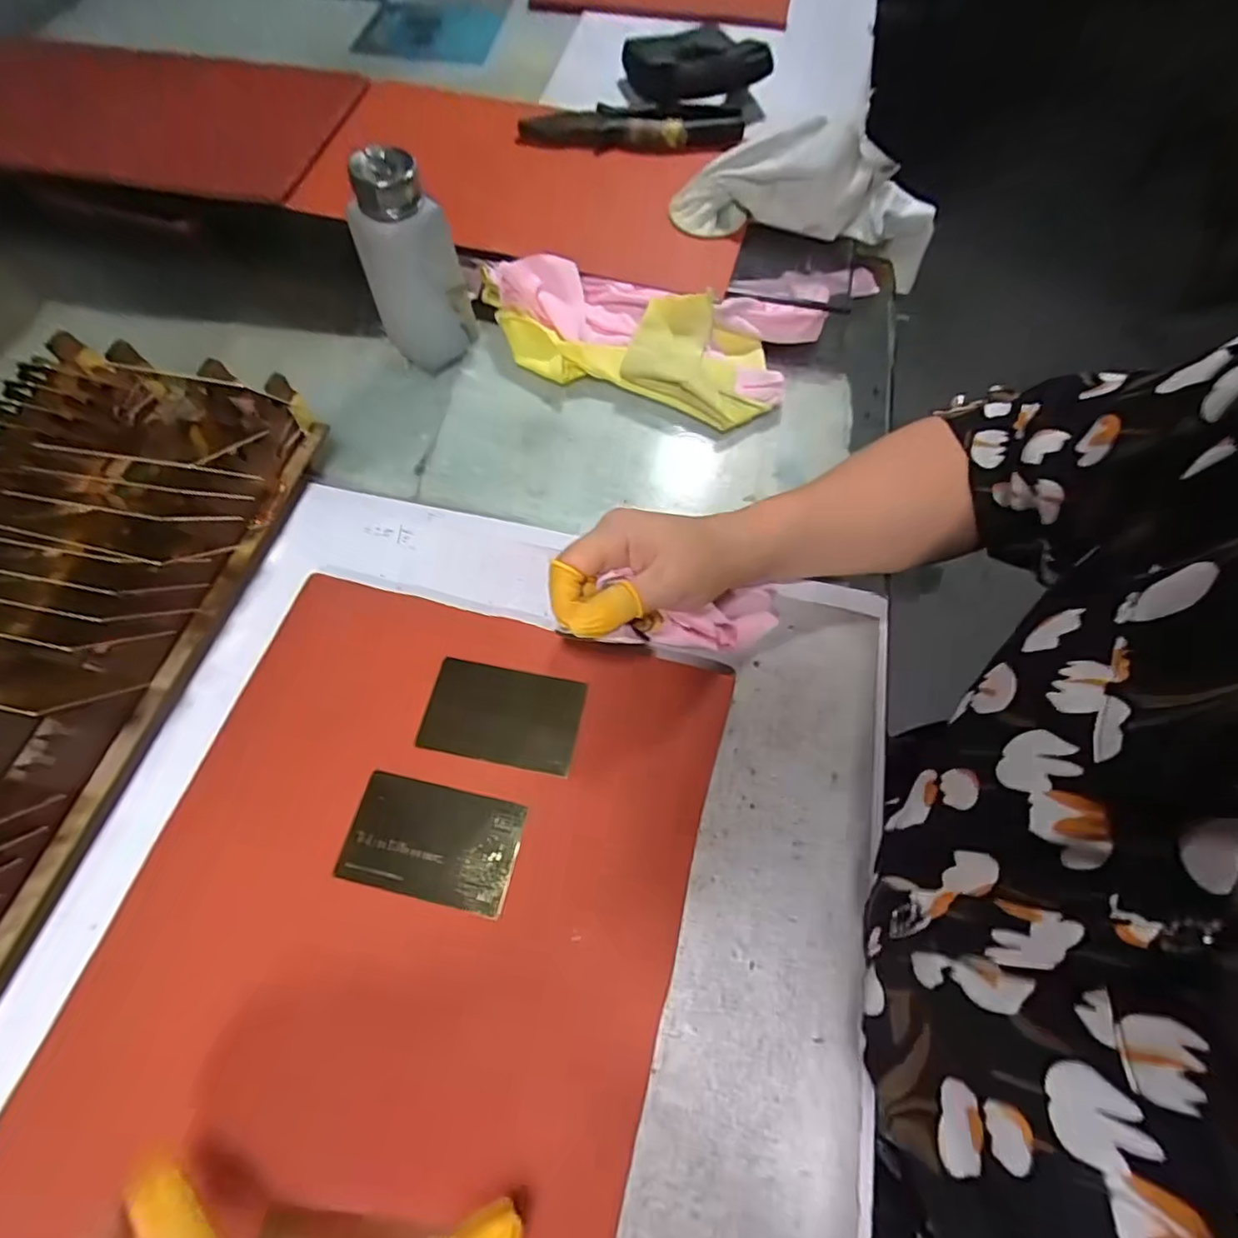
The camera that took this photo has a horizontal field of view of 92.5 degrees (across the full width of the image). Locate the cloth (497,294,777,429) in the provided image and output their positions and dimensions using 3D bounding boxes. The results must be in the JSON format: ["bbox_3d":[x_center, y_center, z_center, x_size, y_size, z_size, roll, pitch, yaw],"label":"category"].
[{"bbox_3d":[0.011,-0.206,0.444,0.215,0.033,0.092,21,66,10],"label":"cloth"}]

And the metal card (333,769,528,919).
[{"bbox_3d":[-0.093,0.111,0.297,0.083,0.004,0.052,11,64,5],"label":"metal card"}]

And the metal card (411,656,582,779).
[{"bbox_3d":[-0.064,0.052,0.326,0.083,0.004,0.053,10,64,5],"label":"metal card"}]

